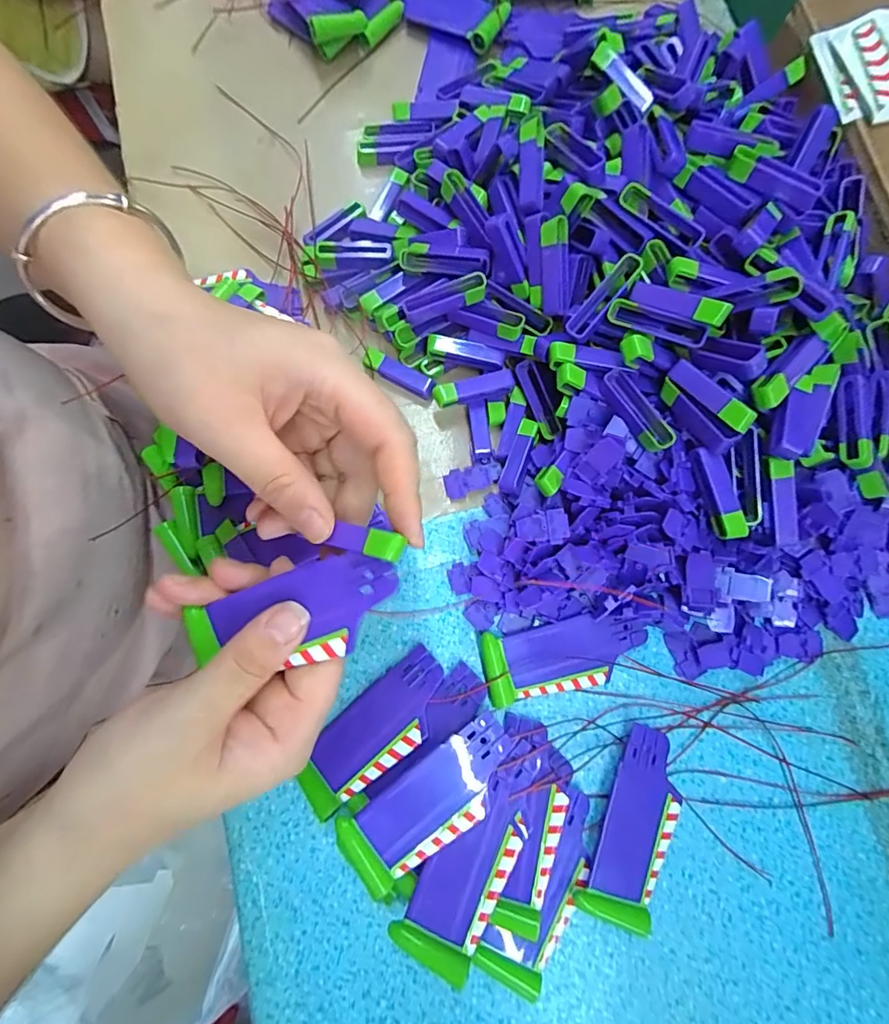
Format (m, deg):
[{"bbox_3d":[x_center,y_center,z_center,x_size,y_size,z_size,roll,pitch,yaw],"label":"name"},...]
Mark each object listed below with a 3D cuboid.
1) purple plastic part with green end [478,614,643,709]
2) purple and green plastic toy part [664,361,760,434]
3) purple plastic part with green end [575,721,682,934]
[{"bbox_3d":[0.065,0.076,0.261,0.086,0.011,0.036,-10,79,-4],"label":"purple plastic part with green end"},{"bbox_3d":[0.126,-0.055,0.232,0.045,0.008,0.011,54,123,29],"label":"purple and green plastic toy part"},{"bbox_3d":[0.096,0.156,0.244,0.037,0.015,0.087,26,79,3],"label":"purple plastic part with green end"}]

